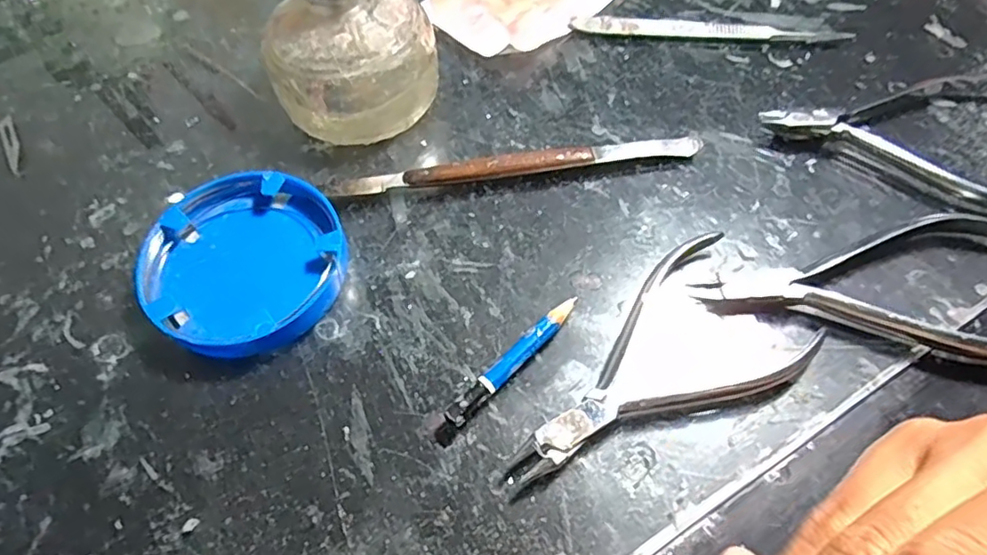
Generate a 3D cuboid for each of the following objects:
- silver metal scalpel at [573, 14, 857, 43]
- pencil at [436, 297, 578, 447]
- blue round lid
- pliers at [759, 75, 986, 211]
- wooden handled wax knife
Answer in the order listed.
[{"bbox_3d":[0.109,-0.126,0.311,0.136,0.006,0.011,4,62,4],"label":"silver metal scalpel"},{"bbox_3d":[0.006,0.033,0.226,0.008,0.011,0.071,41,70,21],"label":"pencil"},{"bbox_3d":[-0.101,-0.007,0.248,0.079,0.017,0.076,-1,61,2],"label":"blue round lid"},{"bbox_3d":[0.193,-0.075,0.275,0.118,0.012,0.083,26,66,16],"label":"pliers"},{"bbox_3d":[0.012,-0.048,0.270,0.163,0.011,0.012,-9,62,-3],"label":"wooden handled wax knife"}]

